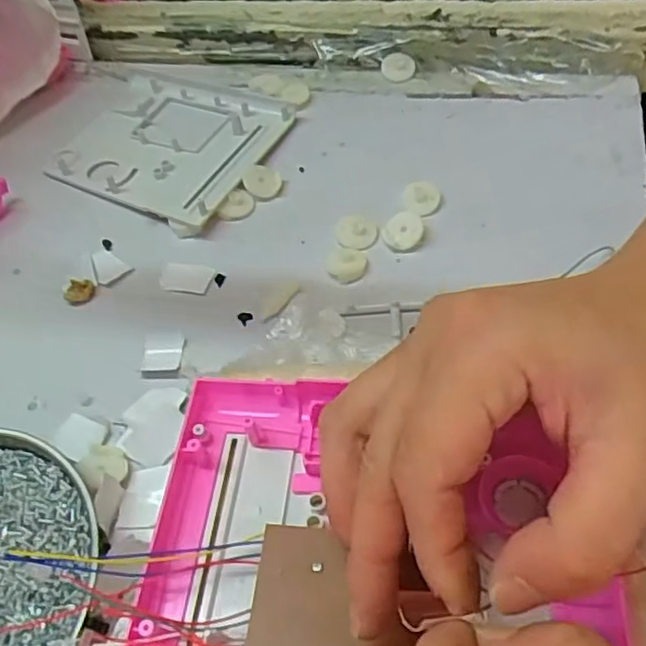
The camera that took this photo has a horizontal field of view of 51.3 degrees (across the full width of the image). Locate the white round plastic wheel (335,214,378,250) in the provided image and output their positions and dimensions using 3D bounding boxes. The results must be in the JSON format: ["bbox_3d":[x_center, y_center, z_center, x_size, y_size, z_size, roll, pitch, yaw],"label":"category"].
[{"bbox_3d":[0.019,-0.053,0.385,0.023,0.004,0.028,-6,53,1],"label":"white round plastic wheel"}]

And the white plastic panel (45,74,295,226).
[{"bbox_3d":[-0.108,-0.121,0.447,0.147,0.012,0.115,21,58,20],"label":"white plastic panel"}]

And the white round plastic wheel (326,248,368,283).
[{"bbox_3d":[0.013,-0.033,0.370,0.021,0.004,0.022,-3,53,4],"label":"white round plastic wheel"}]

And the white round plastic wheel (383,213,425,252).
[{"bbox_3d":[0.045,-0.052,0.380,0.023,0.008,0.022,-3,53,4],"label":"white round plastic wheel"}]

